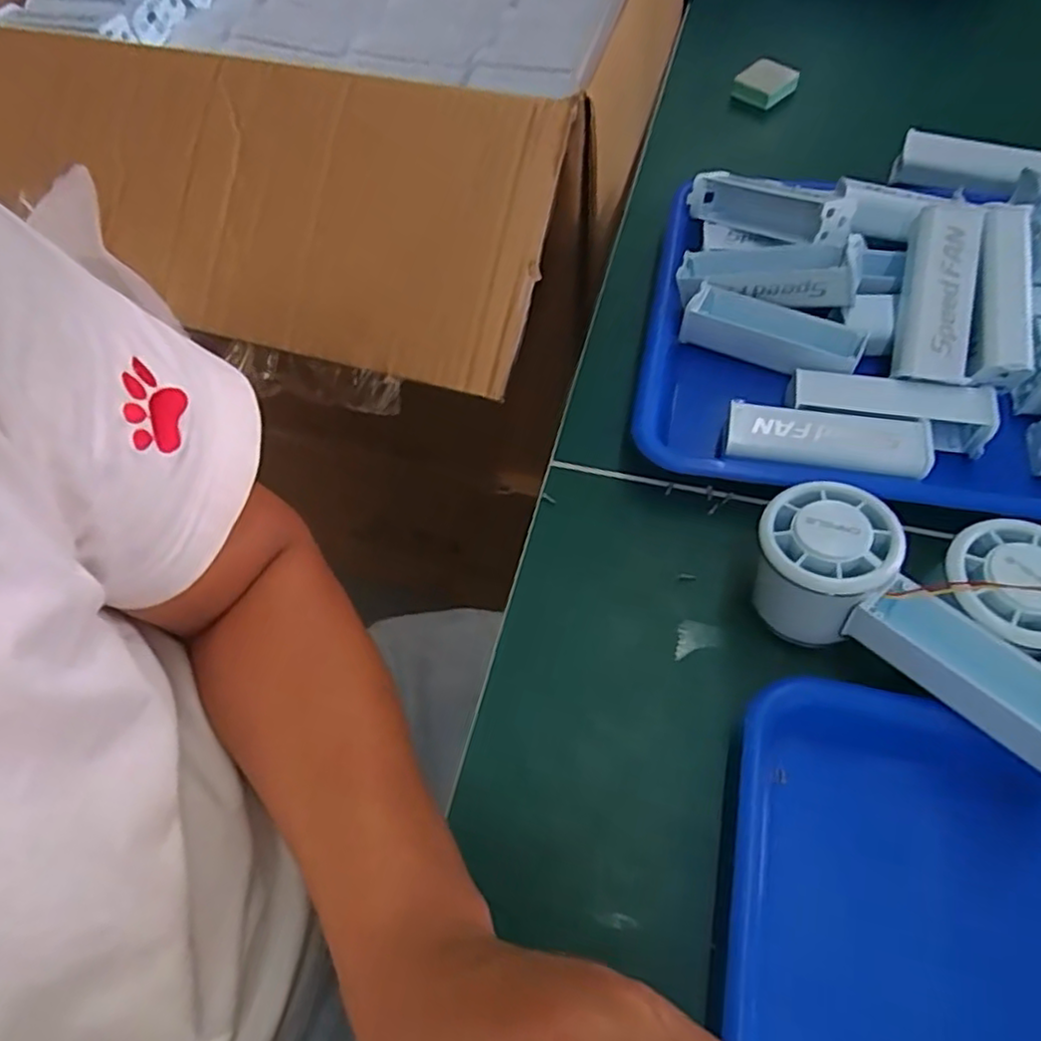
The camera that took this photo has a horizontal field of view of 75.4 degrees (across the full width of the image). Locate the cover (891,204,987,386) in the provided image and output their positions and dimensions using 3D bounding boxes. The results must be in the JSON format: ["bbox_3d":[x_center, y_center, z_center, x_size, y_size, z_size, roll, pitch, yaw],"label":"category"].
[{"bbox_3d":[0.228,-0.123,0.369,0.032,0.024,0.098,10,83,8],"label":"cover"}]

